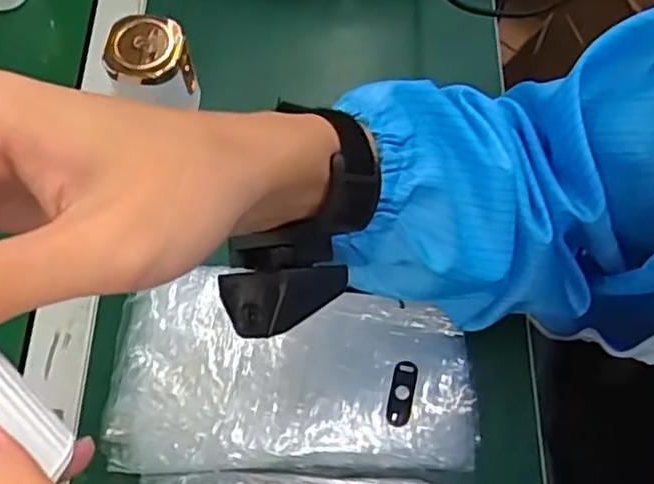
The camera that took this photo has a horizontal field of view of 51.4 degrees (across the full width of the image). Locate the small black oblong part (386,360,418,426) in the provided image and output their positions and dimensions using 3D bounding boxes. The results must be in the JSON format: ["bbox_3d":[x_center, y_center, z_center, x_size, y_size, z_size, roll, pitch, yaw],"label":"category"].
[{"bbox_3d":[0.046,0.092,0.418,0.014,0.004,0.040,13,66,6],"label":"small black oblong part"}]

